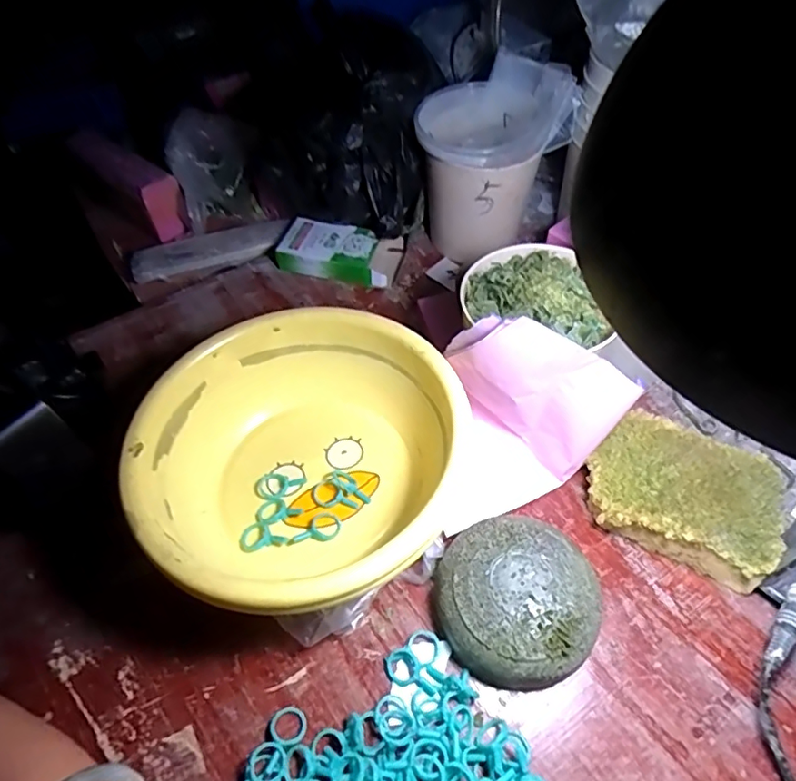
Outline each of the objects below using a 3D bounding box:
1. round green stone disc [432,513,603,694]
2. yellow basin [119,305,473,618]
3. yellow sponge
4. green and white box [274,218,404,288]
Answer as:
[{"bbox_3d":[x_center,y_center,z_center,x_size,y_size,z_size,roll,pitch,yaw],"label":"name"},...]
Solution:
[{"bbox_3d":[0.078,0.138,0.363,0.100,0.033,0.102,-2,53,2],"label":"round green stone disc"},{"bbox_3d":[-0.070,0.051,0.395,0.213,0.090,0.214,-2,53,2],"label":"yellow basin"},{"bbox_3d":[0.207,0.075,0.404,0.130,0.042,0.093,21,57,17],"label":"yellow sponge"},{"bbox_3d":[-0.062,-0.146,0.577,0.123,0.031,0.067,6,54,8],"label":"green and white box"}]

